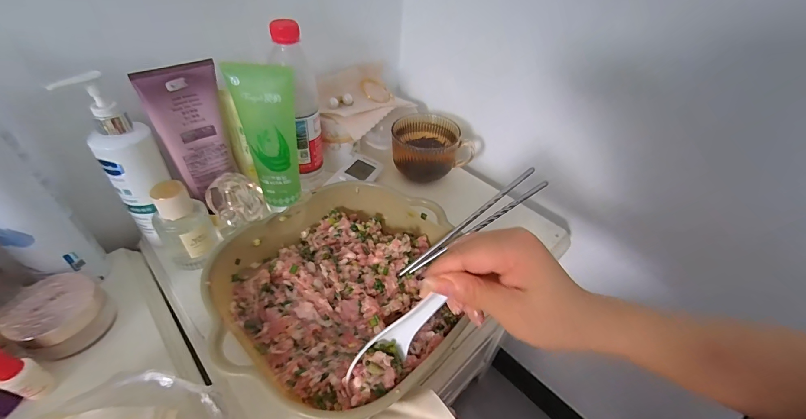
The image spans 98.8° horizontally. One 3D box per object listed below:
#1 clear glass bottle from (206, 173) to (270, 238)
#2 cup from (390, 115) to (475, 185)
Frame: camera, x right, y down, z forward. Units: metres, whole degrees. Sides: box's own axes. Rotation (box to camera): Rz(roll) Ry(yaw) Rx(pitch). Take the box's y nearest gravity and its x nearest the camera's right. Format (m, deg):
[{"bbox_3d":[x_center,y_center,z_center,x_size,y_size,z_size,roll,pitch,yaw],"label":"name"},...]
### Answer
[{"bbox_3d":[-0.195,-0.009,0.409,0.058,0.057,0.039,-21,48,-25],"label":"clear glass bottle"},{"bbox_3d":[0.041,-0.098,0.545,0.119,0.072,0.091,-12,45,-17],"label":"cup"}]

